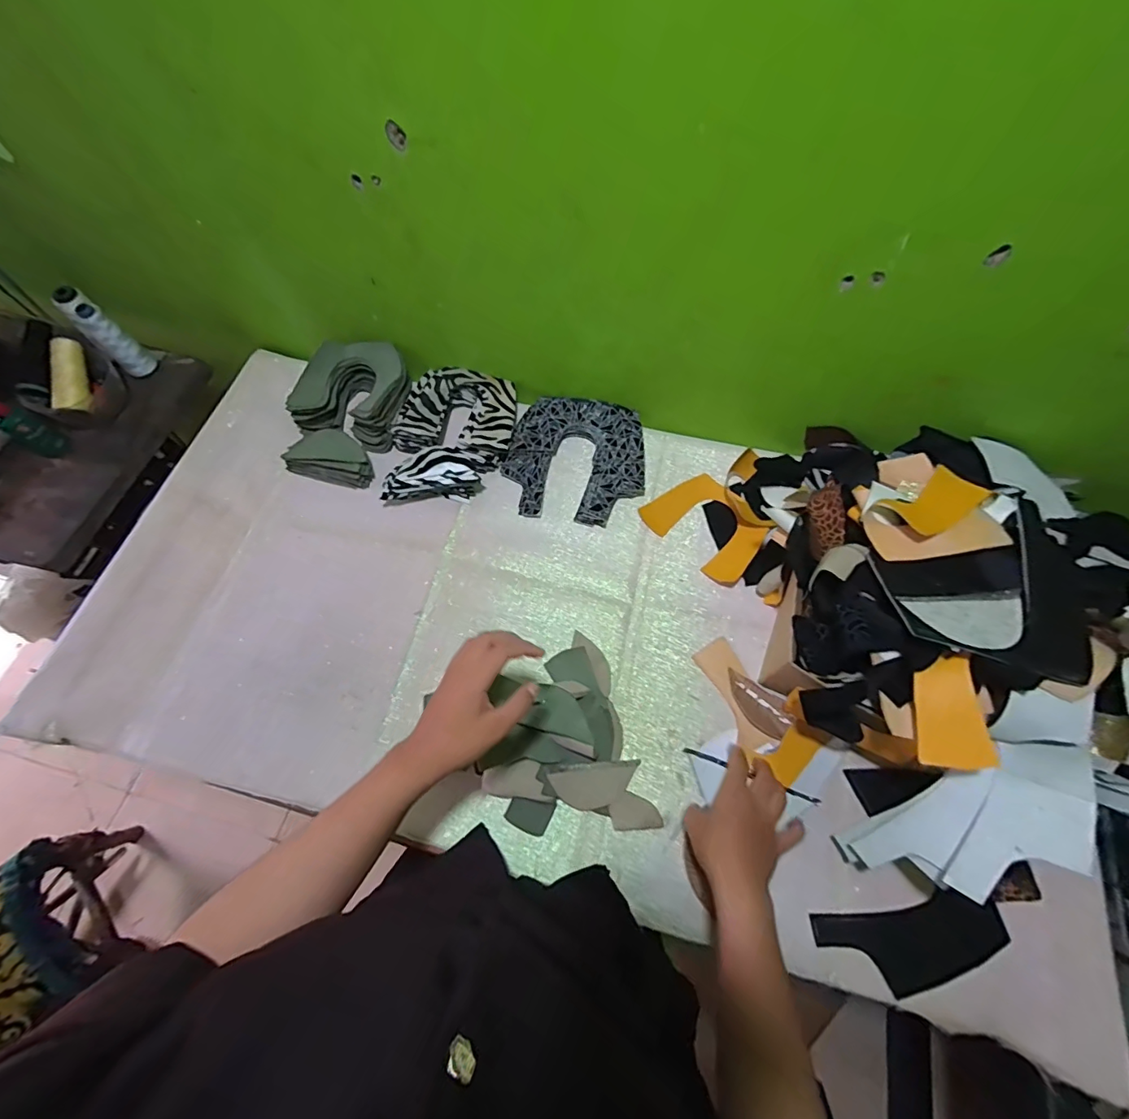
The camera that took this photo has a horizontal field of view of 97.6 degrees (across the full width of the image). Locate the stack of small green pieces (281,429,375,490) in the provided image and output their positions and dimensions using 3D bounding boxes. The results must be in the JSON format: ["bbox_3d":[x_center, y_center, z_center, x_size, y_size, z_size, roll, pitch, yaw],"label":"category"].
[{"bbox_3d":[-0.325,-0.147,0.695,0.110,0.034,0.074,21,69,9],"label":"stack of small green pieces"}]

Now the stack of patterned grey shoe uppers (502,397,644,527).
[{"bbox_3d":[0.015,-0.141,0.696,0.189,0.034,0.185,5,67,3],"label":"stack of patterned grey shoe uppers"}]

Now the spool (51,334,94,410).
[{"bbox_3d":[-0.725,-0.272,0.726,0.034,0.037,0.111,-4,92,-1],"label":"spool"}]

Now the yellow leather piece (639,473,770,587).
[{"bbox_3d":[0.194,-0.049,0.663,0.111,0.020,0.153,-42,72,-15],"label":"yellow leather piece"}]

